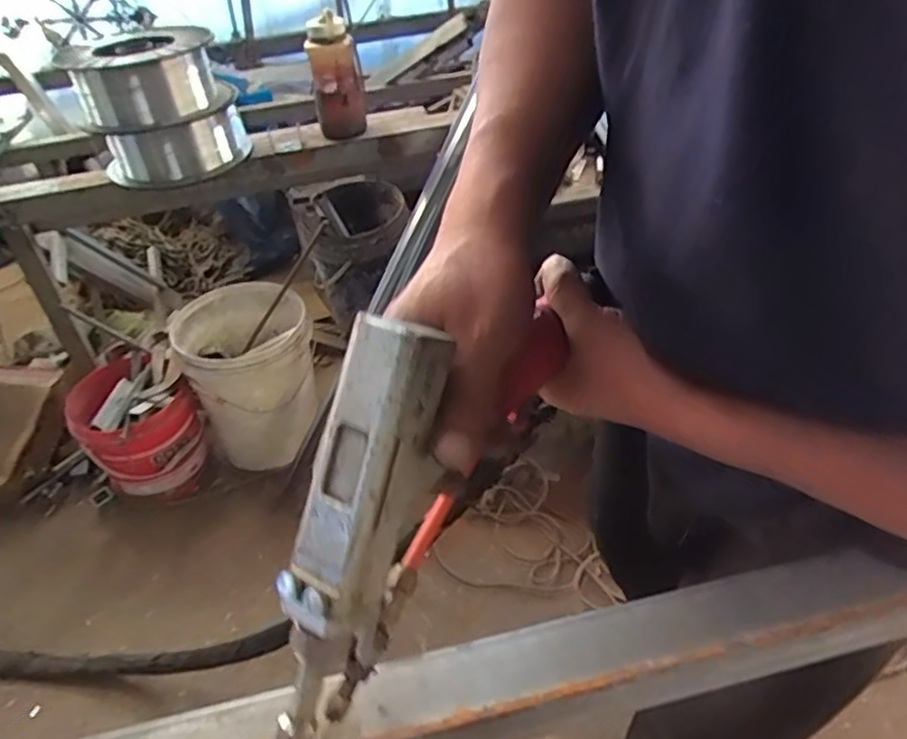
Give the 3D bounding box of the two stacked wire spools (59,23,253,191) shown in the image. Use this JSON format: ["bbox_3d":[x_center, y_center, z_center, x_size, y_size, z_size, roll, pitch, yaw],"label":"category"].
[{"bbox_3d":[-0.494,-0.438,1.119,0.247,0.281,0.210,-16,42,-13],"label":"two stacked wire spools"}]

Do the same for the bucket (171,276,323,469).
[{"bbox_3d":[-0.470,0.025,1.575,0.300,0.349,0.302,-17,42,-14],"label":"bucket"}]

